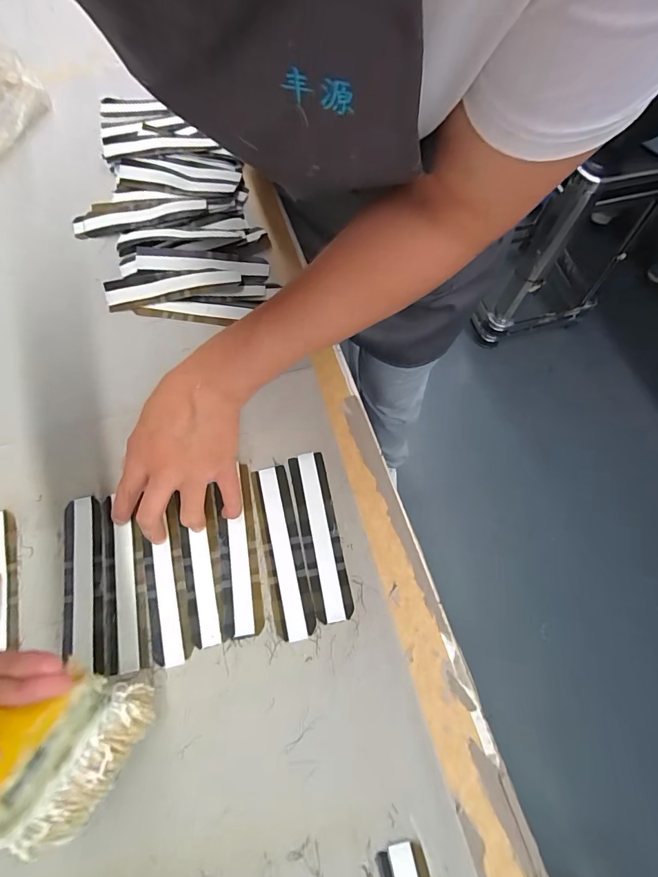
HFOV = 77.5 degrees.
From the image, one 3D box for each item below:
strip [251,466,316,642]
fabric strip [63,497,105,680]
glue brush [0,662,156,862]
[{"bbox_3d":[-0.040,0.093,0.347,0.029,0.004,0.141,-12,70,-5],"label":"strip"},{"bbox_3d":[-0.207,0.119,0.344,0.032,0.004,0.138,-11,70,-5],"label":"fabric strip"},{"bbox_3d":[-0.165,0.151,0.196,0.013,0.193,0.083,7,55,27],"label":"glue brush"}]

